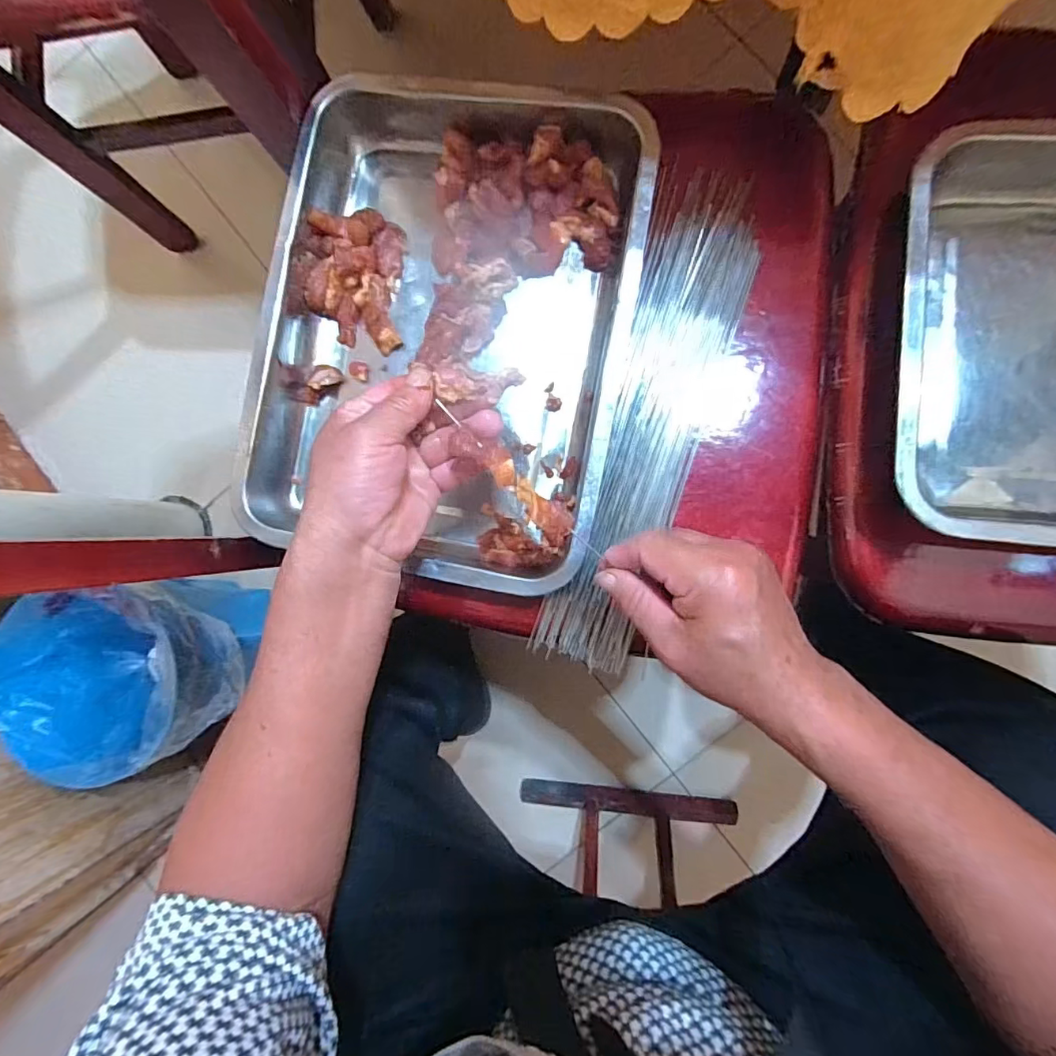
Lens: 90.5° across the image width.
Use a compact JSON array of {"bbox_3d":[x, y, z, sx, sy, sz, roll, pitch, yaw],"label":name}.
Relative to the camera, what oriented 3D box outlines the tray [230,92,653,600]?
[{"bbox_3d":[-0.060,-0.152,0.385,0.262,0.037,0.364,9,89,6],"label":"tray"}]

